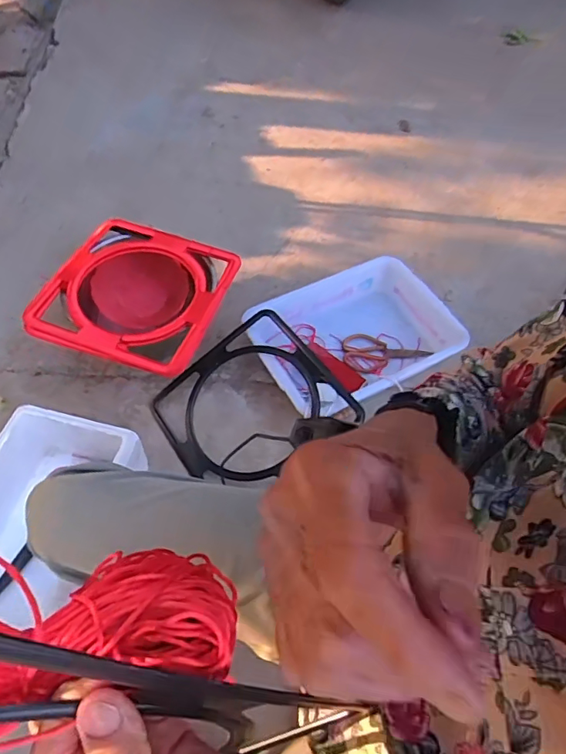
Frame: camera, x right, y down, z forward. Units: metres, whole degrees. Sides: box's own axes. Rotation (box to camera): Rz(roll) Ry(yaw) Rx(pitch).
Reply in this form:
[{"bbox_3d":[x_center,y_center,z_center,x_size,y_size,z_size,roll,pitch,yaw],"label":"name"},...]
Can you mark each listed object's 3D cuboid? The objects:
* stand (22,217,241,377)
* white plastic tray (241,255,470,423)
[{"bbox_3d":[-0.297,-0.143,1.062,0.329,0.151,0.329,17,58,7],"label":"stand"},{"bbox_3d":[0.147,-0.088,1.086,0.406,0.108,0.324,-25,63,-19],"label":"white plastic tray"}]

